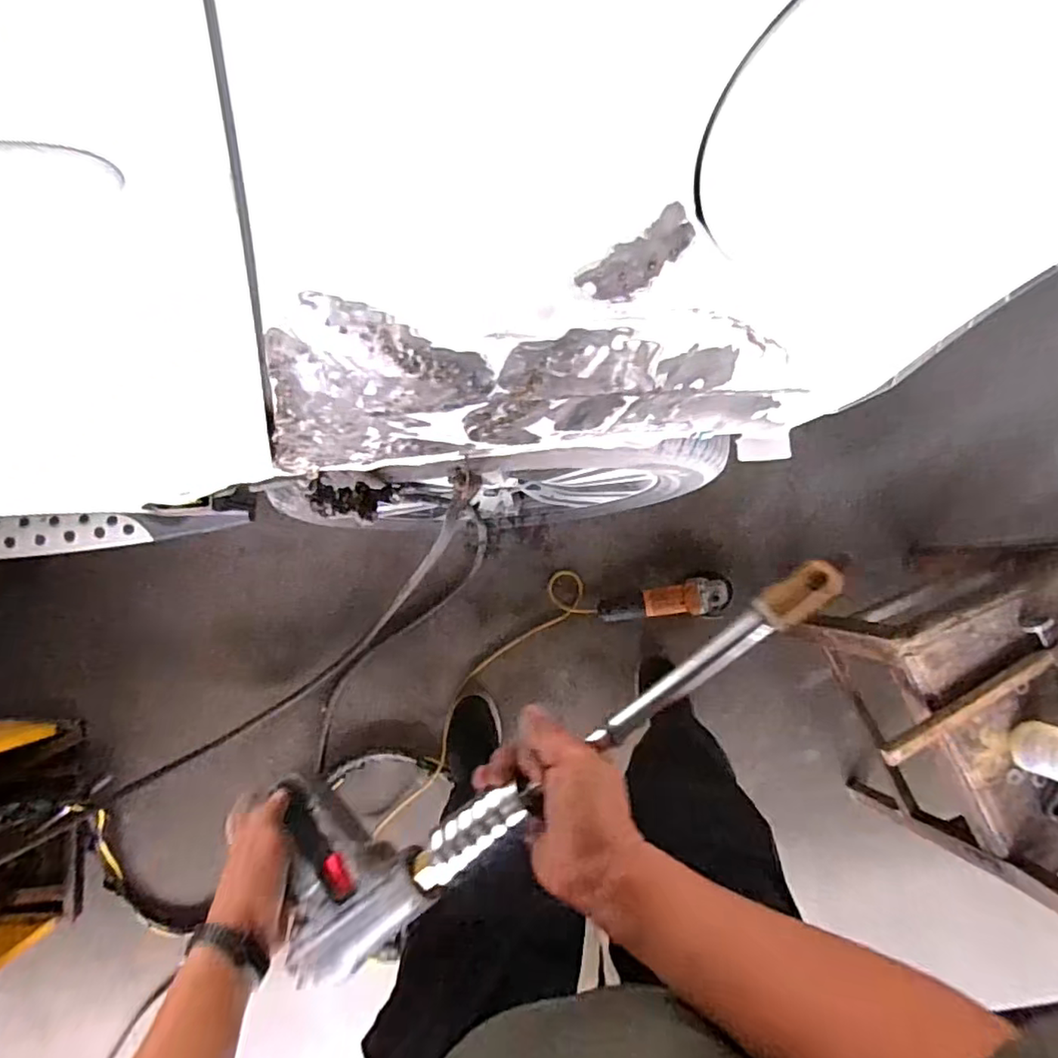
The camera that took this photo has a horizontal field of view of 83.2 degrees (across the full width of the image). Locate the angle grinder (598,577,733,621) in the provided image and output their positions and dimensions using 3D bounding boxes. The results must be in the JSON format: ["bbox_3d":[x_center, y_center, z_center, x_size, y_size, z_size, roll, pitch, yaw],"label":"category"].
[{"bbox_3d":[0.267,0.150,1.248,0.237,0.084,0.071,-9,86,-1],"label":"angle grinder"}]

